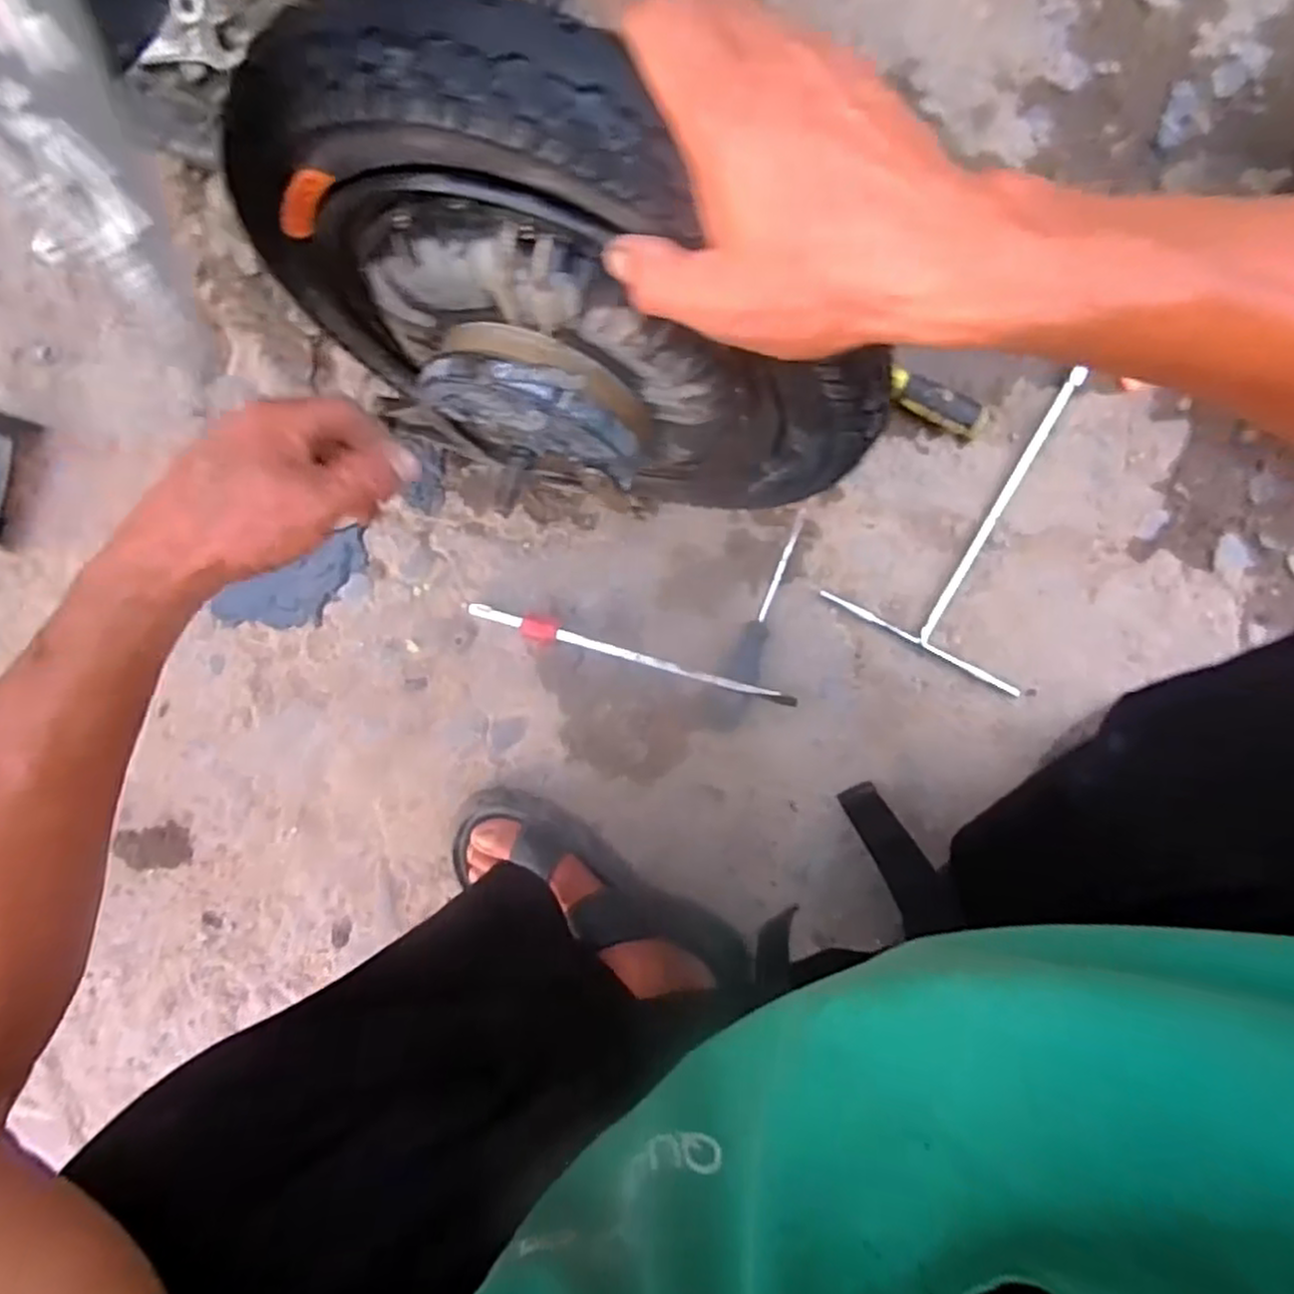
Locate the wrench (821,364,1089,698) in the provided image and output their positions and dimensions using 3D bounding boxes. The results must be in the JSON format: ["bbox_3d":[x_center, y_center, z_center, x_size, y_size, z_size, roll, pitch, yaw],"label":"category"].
[{"bbox_3d":[0.285,-0.107,0.594,0.177,0.015,0.245,27,97,-3],"label":"wrench"}]

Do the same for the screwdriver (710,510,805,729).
[{"bbox_3d":[0.096,-0.017,0.600,0.028,0.029,0.187,22,97,-2],"label":"screwdriver"}]

